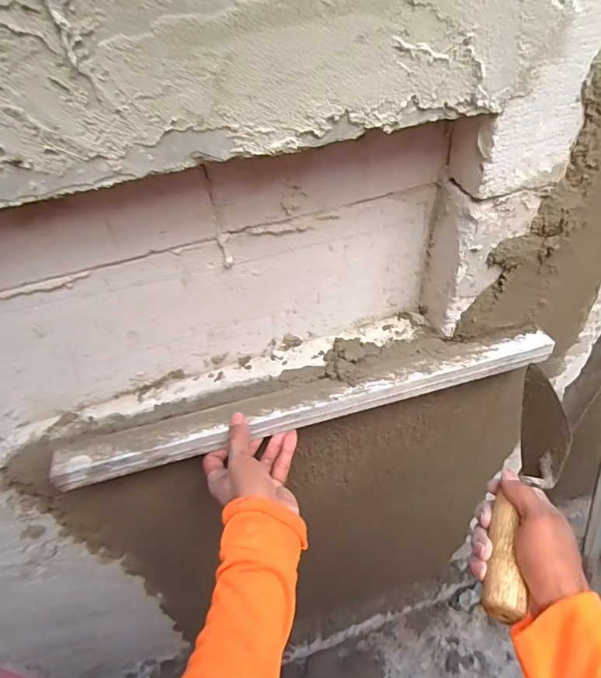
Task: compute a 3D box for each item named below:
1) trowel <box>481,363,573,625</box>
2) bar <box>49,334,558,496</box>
[{"bbox_3d":[0.236,0.139,0.459,0.051,0.077,0.301,20,44,22],"label":"trowel"},{"bbox_3d":[0.023,0.079,0.526,0.582,0.039,0.030,-14,46,-8],"label":"bar"}]

